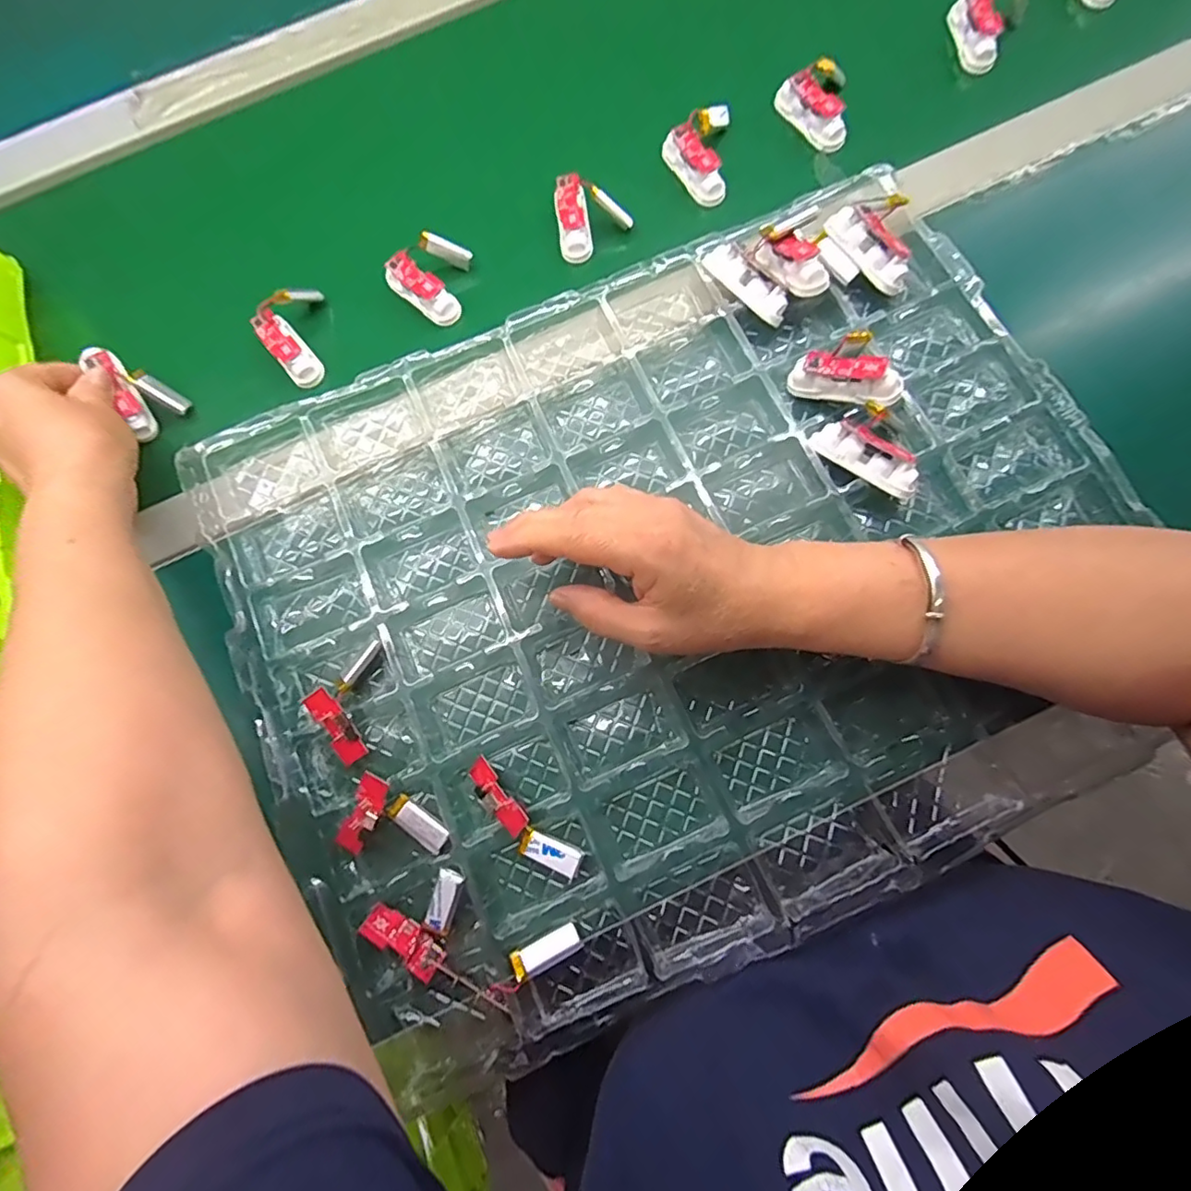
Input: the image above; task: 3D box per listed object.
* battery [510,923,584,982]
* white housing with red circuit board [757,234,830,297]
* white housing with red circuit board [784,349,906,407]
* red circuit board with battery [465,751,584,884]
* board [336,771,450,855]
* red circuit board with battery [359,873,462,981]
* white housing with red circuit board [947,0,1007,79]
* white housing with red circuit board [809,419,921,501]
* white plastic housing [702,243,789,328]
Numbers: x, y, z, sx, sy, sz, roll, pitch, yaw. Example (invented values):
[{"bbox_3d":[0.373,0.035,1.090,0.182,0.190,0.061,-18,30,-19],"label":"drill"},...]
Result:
[{"bbox_3d":[-0.024,0.174,0.277,0.034,0.010,0.013,-26,77,-2],"label":"battery"},{"bbox_3d":[0.119,-0.203,0.342,0.017,0.021,0.054,-33,62,-11],"label":"white housing with red circuit board"},{"bbox_3d":[0.144,-0.125,0.327,0.061,0.021,0.018,18,71,25],"label":"white housing with red circuit board"},{"bbox_3d":[-0.039,0.118,0.296,0.076,0.008,0.020,40,83,12],"label":"red circuit board with battery"},{"bbox_3d":[-0.106,0.123,0.292,0.051,0.014,0.039,30,74,9],"label":"board"},{"bbox_3d":[-0.088,0.159,0.285,0.044,0.025,0.050,29,81,10],"label":"red circuit board with battery"},{"bbox_3d":[0.274,-0.407,0.406,0.014,0.031,0.058,-15,77,1],"label":"white housing with red circuit board"},{"bbox_3d":[0.152,-0.077,0.317,0.060,0.017,0.022,33,82,11],"label":"white housing with red circuit board"},{"bbox_3d":[0.093,-0.192,0.345,0.019,0.012,0.062,-37,76,-12],"label":"white plastic housing"}]

